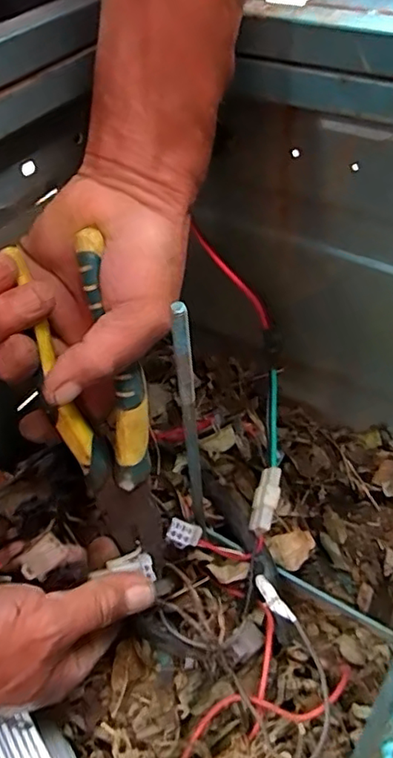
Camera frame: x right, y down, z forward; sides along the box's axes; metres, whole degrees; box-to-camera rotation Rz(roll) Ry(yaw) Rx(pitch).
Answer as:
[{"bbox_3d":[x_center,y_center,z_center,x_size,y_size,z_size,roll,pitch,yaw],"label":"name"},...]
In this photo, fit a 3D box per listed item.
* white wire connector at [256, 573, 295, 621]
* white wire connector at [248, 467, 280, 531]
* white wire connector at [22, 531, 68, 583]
[{"bbox_3d":[0.043,0.126,0.337,0.009,0.005,0.037,-23,33,-17],"label":"white wire connector"},{"bbox_3d":[0.046,0.079,0.388,0.016,0.012,0.042,11,70,14],"label":"white wire connector"},{"bbox_3d":[-0.077,0.090,0.295,0.023,0.016,0.012,-29,52,-21],"label":"white wire connector"}]

